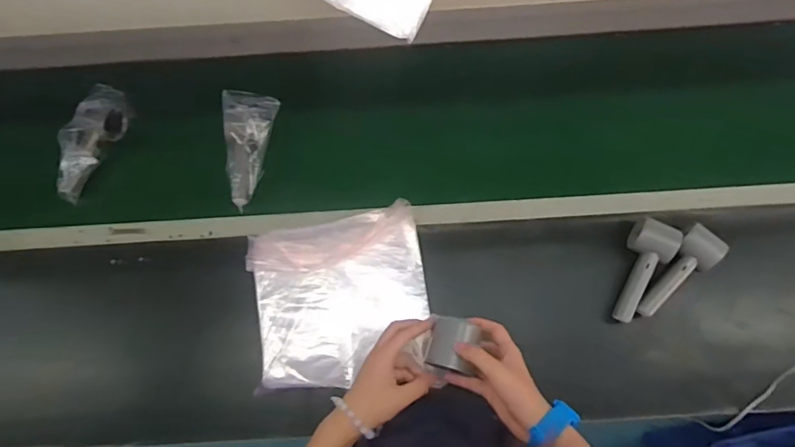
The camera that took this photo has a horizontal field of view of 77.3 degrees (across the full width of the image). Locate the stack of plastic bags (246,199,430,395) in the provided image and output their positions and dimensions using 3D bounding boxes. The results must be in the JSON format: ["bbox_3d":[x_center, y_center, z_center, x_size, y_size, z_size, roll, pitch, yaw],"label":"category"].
[{"bbox_3d":[-0.086,0.110,0.753,0.255,0.045,0.248,-7,78,0],"label":"stack of plastic bags"}]

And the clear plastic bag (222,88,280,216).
[{"bbox_3d":[-0.236,-0.131,0.802,0.082,0.051,0.200,-7,73,0],"label":"clear plastic bag"}]

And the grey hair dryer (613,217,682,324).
[{"bbox_3d":[0.367,0.074,0.748,0.057,0.050,0.153,21,92,8],"label":"grey hair dryer"}]

